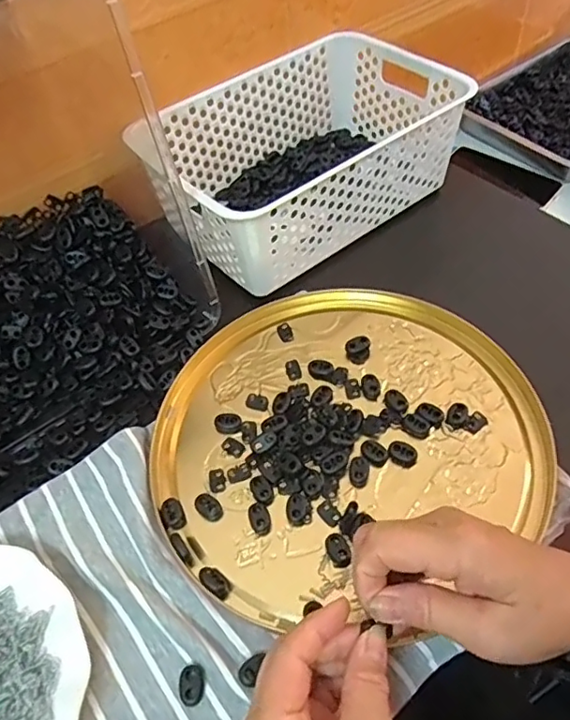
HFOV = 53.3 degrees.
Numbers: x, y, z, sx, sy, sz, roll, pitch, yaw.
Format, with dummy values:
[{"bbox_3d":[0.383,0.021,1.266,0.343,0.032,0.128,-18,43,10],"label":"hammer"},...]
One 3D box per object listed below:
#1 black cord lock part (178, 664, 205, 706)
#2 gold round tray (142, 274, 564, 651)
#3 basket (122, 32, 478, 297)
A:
[{"bbox_3d":[-0.057,0.198,0.346,0.015,0.004,0.021,-14,52,-5],"label":"black cord lock part"},{"bbox_3d":[0.042,0.052,0.446,0.288,0.016,0.276,-1,53,2],"label":"gold round tray"},{"bbox_3d":[0.015,-0.212,0.588,0.310,0.101,0.197,-34,57,-20],"label":"basket"}]

